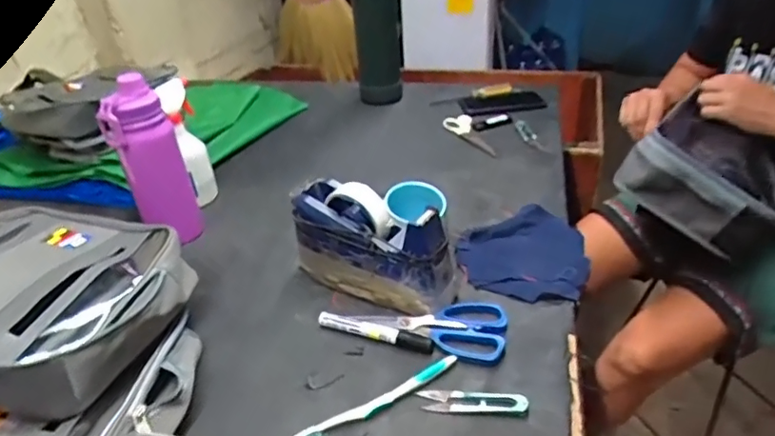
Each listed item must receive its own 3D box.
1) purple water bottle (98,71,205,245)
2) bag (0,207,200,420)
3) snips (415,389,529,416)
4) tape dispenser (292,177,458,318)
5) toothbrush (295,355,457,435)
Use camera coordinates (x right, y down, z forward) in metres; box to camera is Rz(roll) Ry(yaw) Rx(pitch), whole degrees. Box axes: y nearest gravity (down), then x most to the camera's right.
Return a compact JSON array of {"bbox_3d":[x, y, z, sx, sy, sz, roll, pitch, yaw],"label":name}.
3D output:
[{"bbox_3d":[-0.319,-0.076,0.727,0.080,0.217,0.062,-8,32,-4],"label":"purple water bottle"},{"bbox_3d":[-0.368,0.073,0.552,0.303,0.074,0.243,10,35,23],"label":"bag"},{"bbox_3d":[0.079,0.171,0.502,0.101,0.010,0.023,1,33,10],"label":"snips"},{"bbox_3d":[-0.021,0.031,0.632,0.206,0.105,0.069,17,38,31],"label":"tape dispenser"},{"bbox_3d":[-0.009,0.174,0.505,0.177,0.013,0.019,-20,35,-22],"label":"toothbrush"}]

